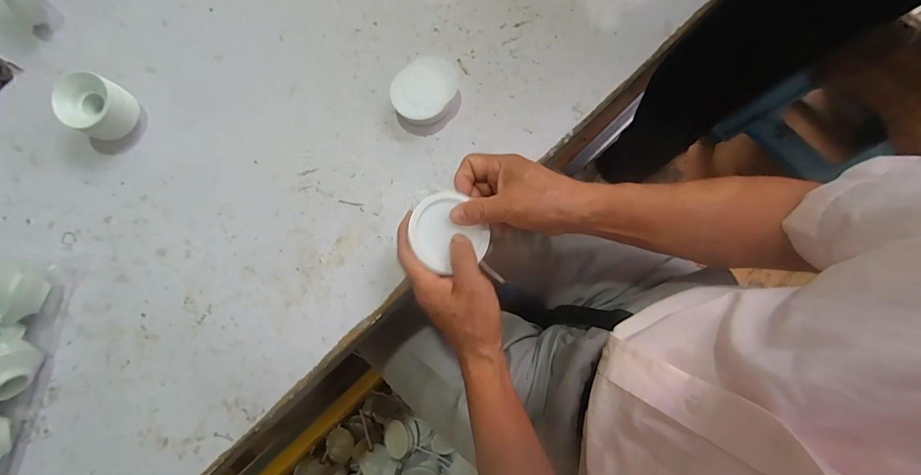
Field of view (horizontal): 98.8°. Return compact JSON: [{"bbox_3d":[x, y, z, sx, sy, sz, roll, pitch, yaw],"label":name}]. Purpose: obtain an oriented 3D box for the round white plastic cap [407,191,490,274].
[{"bbox_3d":[-0.011,-0.007,0.352,0.065,0.018,0.064,0,79,1],"label":"round white plastic cap"}]

